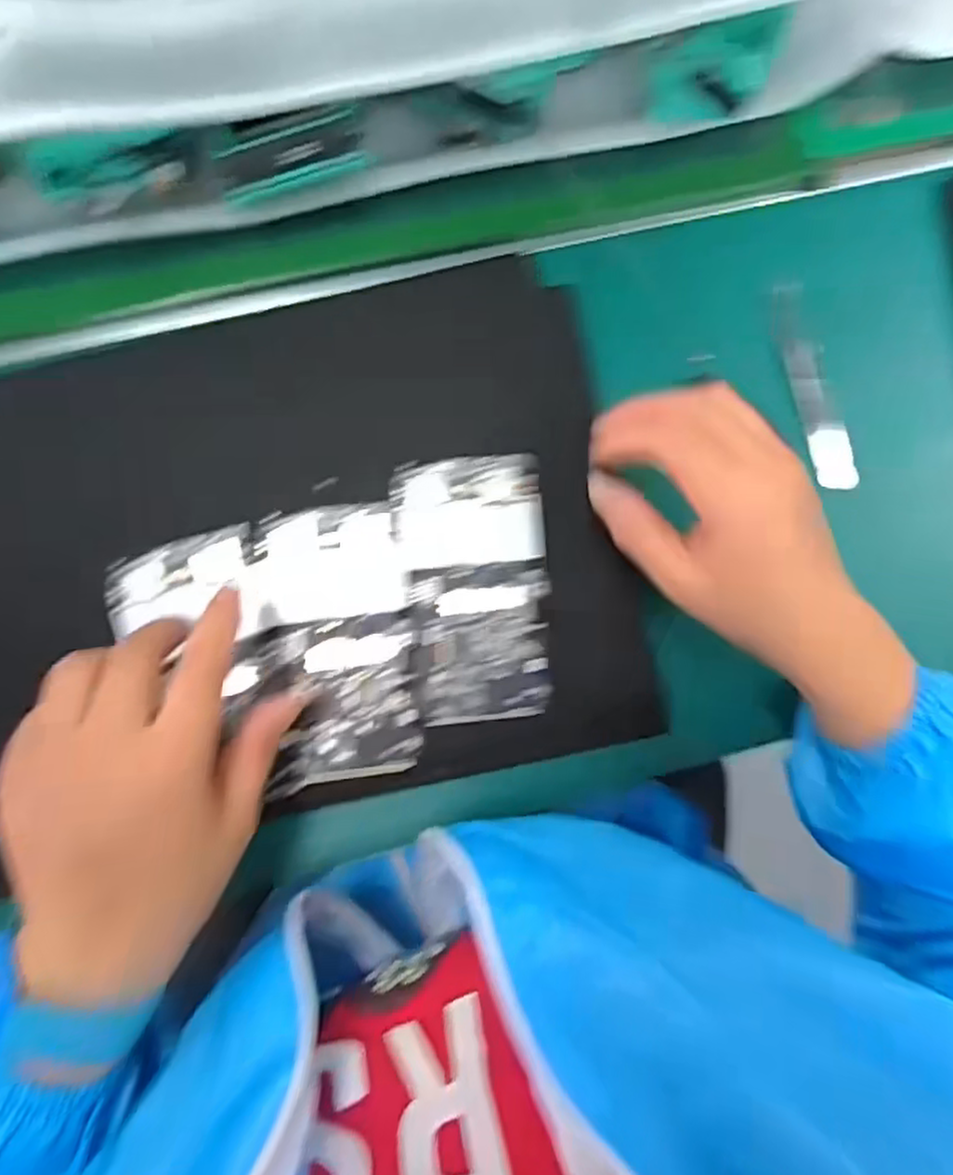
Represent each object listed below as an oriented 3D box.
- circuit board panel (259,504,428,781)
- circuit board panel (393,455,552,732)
[{"bbox_3d":[-0.065,0.026,0.353,0.066,0.004,0.130,-9,86,-8],"label":"circuit board panel"},{"bbox_3d":[0.001,0.000,0.360,0.071,0.004,0.129,-6,84,-5],"label":"circuit board panel"}]

